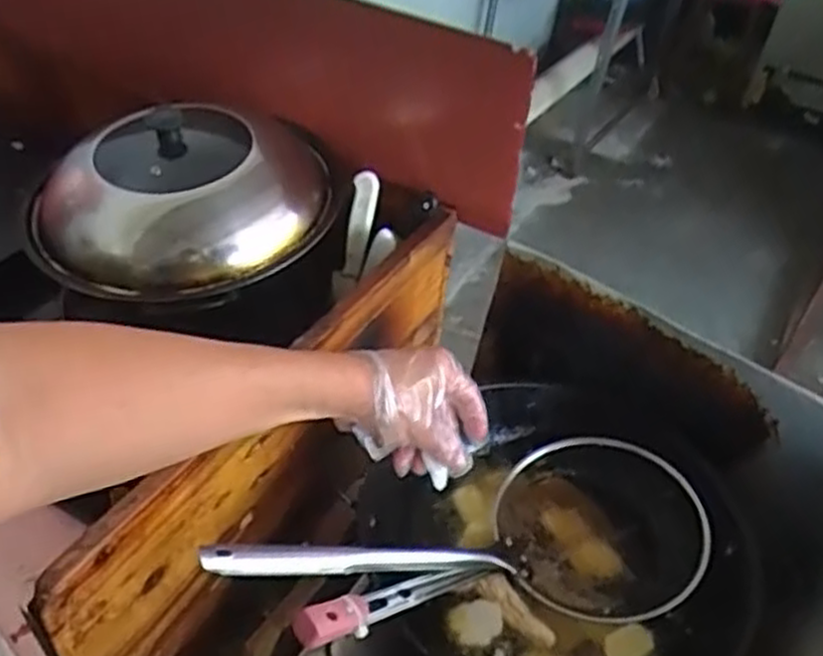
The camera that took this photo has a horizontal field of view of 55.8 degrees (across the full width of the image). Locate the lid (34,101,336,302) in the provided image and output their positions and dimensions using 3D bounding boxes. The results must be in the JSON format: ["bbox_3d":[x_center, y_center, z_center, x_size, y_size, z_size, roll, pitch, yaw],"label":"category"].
[{"bbox_3d":[-0.220,-0.144,0.786,0.300,0.114,0.256,-17,47,-23],"label":"lid"}]

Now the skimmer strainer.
[{"bbox_3d":[0.050,0.178,0.652,0.429,0.080,0.176,-1,41,-28],"label":"skimmer strainer"}]

